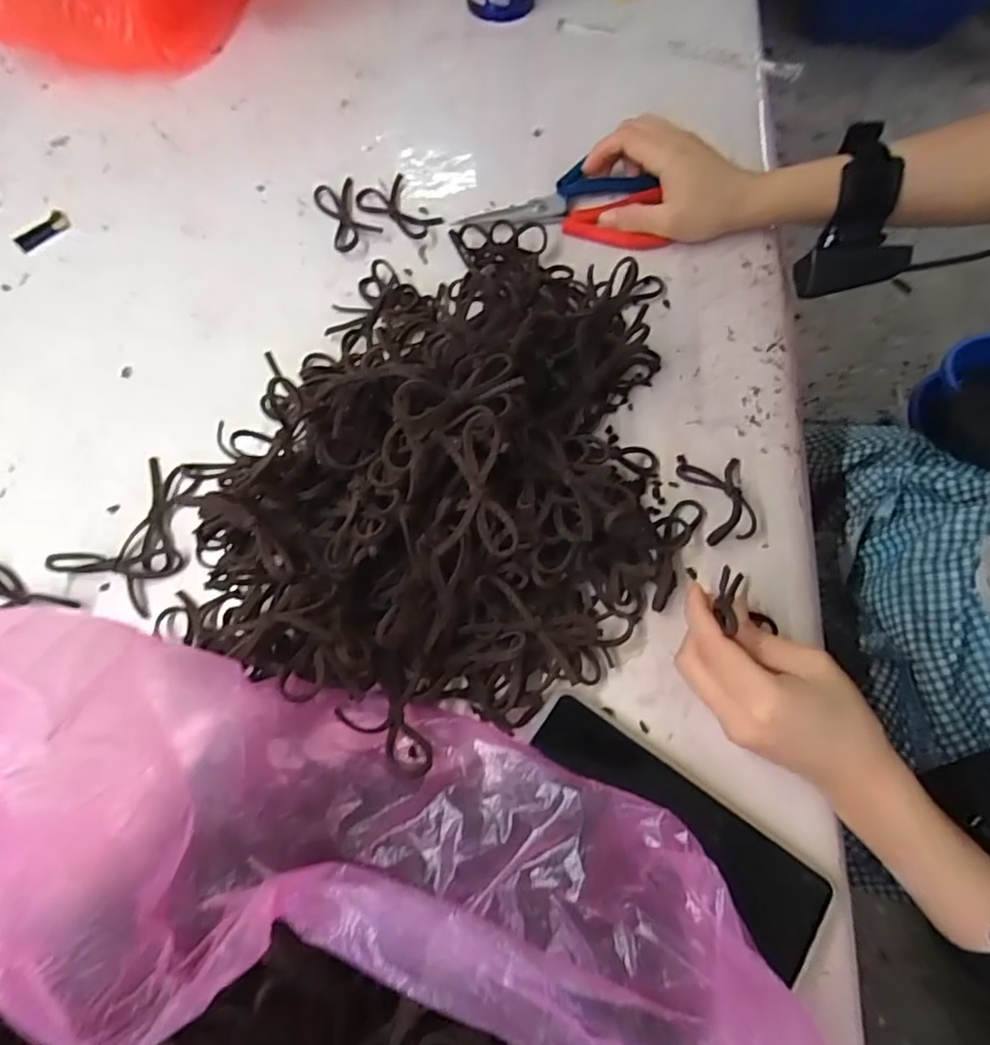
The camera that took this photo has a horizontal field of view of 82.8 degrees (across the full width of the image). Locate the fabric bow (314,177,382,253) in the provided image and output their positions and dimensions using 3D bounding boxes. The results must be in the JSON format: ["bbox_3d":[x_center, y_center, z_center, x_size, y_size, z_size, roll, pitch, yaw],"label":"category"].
[{"bbox_3d":[-0.115,-0.237,0.430,0.038,0.006,0.071,-28,72,-10],"label":"fabric bow"}]

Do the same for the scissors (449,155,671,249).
[{"bbox_3d":[0.048,-0.235,0.420,0.144,0.024,0.075,-9,69,-4],"label":"scissors"}]

